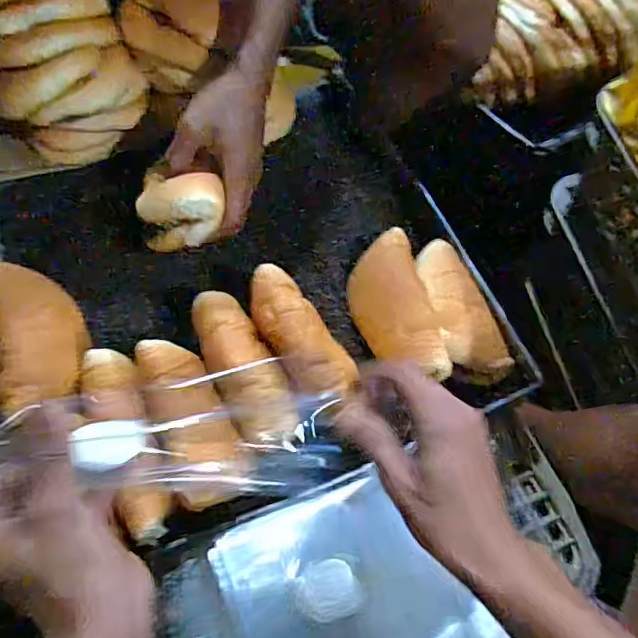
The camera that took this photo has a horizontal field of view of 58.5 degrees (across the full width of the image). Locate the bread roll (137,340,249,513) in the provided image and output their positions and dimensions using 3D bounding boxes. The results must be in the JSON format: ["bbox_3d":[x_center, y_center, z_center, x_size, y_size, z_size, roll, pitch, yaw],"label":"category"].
[{"bbox_3d":[-0.105,0.080,0.466,0.056,0.031,0.138,-22,63,-13],"label":"bread roll"}]

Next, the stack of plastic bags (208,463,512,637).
[{"bbox_3d":[0.024,0.207,0.427,0.173,0.021,0.159,-20,62,-12],"label":"stack of plastic bags"}]

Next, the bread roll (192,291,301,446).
[{"bbox_3d":[-0.064,0.041,0.482,0.051,0.035,0.138,-25,63,-14],"label":"bread roll"}]

